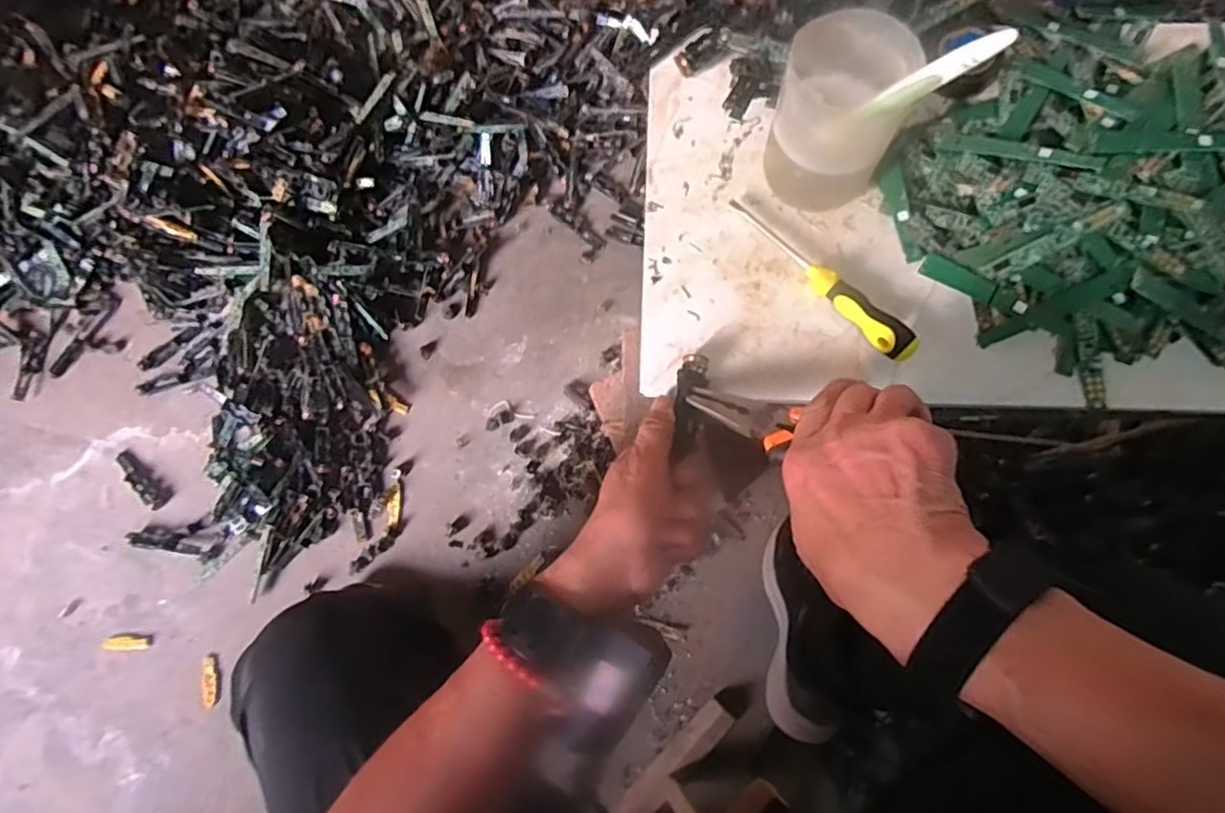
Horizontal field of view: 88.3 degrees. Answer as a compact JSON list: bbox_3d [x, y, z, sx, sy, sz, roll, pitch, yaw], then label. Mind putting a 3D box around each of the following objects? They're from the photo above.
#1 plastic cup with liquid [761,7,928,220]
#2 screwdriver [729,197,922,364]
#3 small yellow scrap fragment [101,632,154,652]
[{"bbox_3d":[0.142,-0.182,0.403,0.077,0.097,0.073,0,76,2],"label":"plastic cup with liquid"},{"bbox_3d":[0.141,-0.089,0.427,0.021,0.021,0.156,-41,78,-8],"label":"screwdriver"},{"bbox_3d":[-0.649,0.316,0.847,0.068,0.011,0.022,-1,76,1],"label":"small yellow scrap fragment"}]

